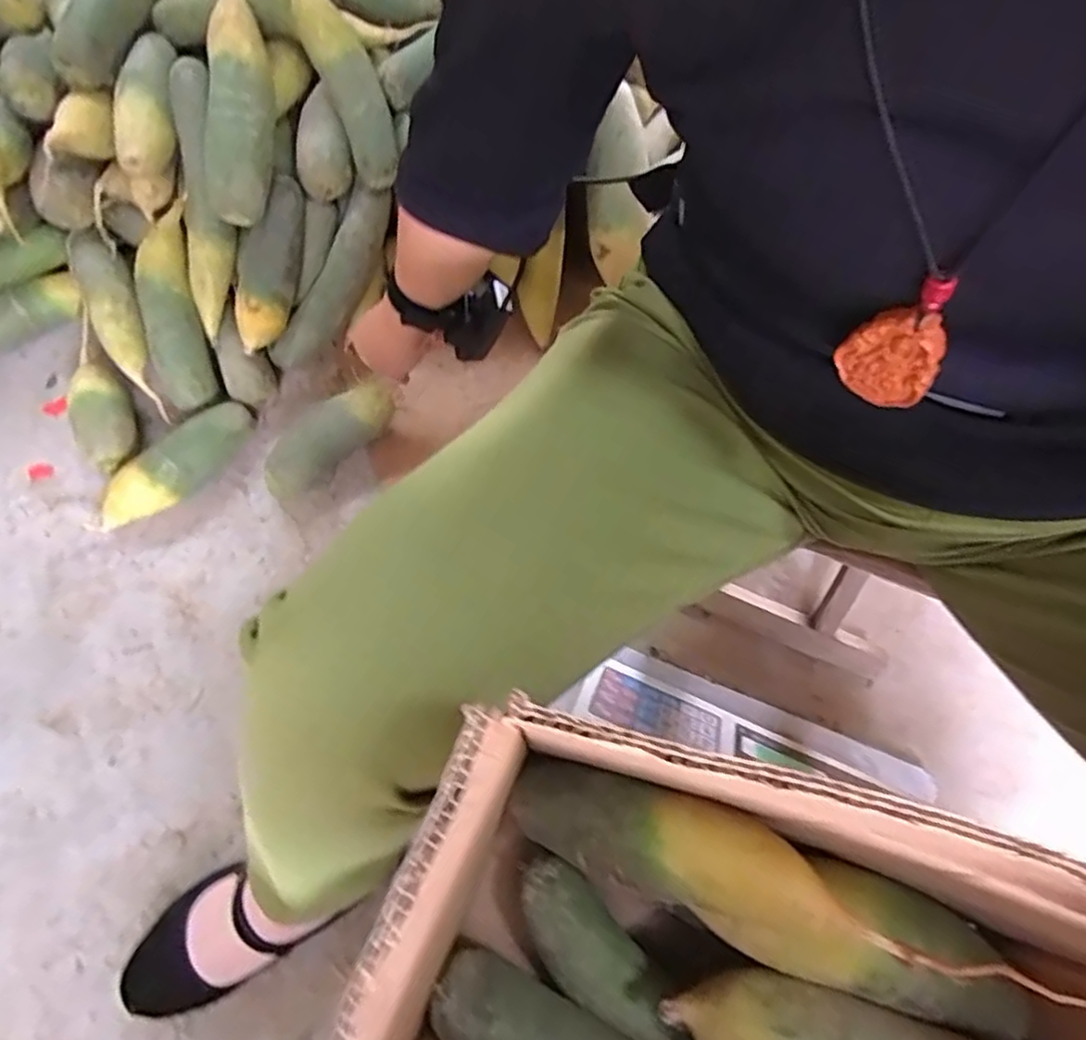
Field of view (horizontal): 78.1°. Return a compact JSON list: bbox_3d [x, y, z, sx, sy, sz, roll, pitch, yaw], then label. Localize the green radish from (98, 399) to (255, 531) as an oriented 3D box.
[{"bbox_3d":[-0.384,-0.054,0.708,0.051,0.059,0.179,42,74,15],"label":"green radish"}]

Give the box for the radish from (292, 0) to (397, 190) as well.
[{"bbox_3d":[-0.193,-0.444,0.676,0.056,0.053,0.194,-25,105,-10],"label":"radish"}]

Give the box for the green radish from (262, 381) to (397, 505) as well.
[{"bbox_3d":[-0.226,-0.086,0.718,0.157,0.058,0.055,-43,74,-8],"label":"green radish"}]

